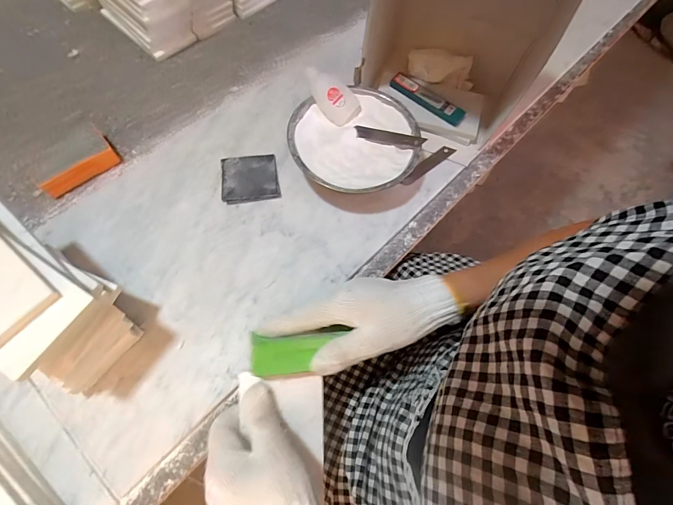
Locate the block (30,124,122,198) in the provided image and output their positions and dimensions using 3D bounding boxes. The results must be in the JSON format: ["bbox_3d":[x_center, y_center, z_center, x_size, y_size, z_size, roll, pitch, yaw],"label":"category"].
[{"bbox_3d":[-0.345,-0.121,0.470,0.098,0.030,0.061,-36,72,-16],"label":"block"}]

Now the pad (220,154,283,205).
[{"bbox_3d":[-0.114,-0.098,0.475,0.072,0.007,0.073,-10,67,-6],"label":"pad"}]

